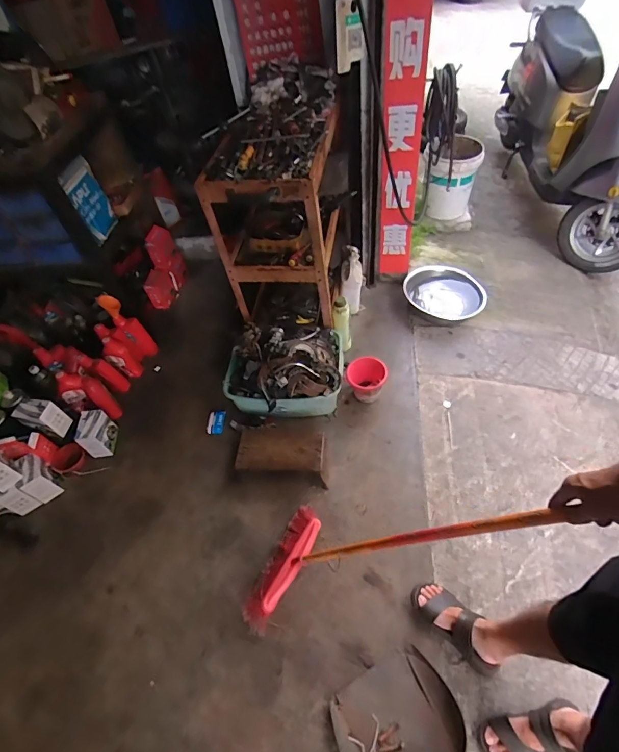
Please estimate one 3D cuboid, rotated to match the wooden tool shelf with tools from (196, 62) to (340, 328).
[{"bbox_3d":[-0.106,-0.649,1.535,0.418,0.626,0.678,0,53,10],"label":"wooden tool shelf with tools"}]

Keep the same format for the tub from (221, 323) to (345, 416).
[{"bbox_3d":[-0.094,-0.045,1.522,0.430,0.276,0.364,1,53,11],"label":"tub"}]

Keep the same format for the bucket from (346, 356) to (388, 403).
[{"bbox_3d":[0.216,0.028,1.521,0.144,0.142,0.142,-5,52,6],"label":"bucket"}]

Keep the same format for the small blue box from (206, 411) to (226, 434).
[{"bbox_3d":[-0.375,0.185,1.601,0.072,0.020,0.106,-2,51,3],"label":"small blue box"}]

